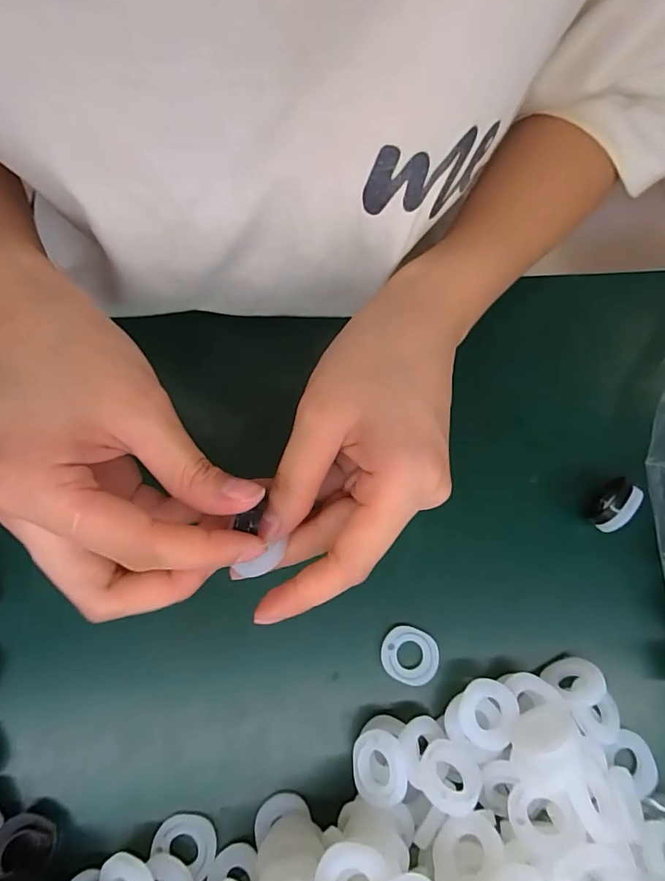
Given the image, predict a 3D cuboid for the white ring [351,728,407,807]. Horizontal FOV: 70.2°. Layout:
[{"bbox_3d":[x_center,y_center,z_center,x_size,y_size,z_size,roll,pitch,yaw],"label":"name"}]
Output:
[{"bbox_3d":[0.019,0.138,0.199,0.023,0.004,0.027,-23,60,27],"label":"white ring"}]

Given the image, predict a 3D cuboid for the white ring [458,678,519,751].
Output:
[{"bbox_3d":[0.068,0.120,0.208,0.023,0.008,0.026,37,76,10],"label":"white ring"}]

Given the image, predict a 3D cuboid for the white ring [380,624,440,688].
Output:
[{"bbox_3d":[0.037,0.104,0.228,0.027,0.005,0.024,24,74,7],"label":"white ring"}]

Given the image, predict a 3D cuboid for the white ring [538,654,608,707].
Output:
[{"bbox_3d":[0.114,0.113,0.222,0.027,0.008,0.020,-15,56,35],"label":"white ring"}]

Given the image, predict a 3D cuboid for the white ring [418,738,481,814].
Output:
[{"bbox_3d":[0.048,0.138,0.194,0.026,0.006,0.026,11,22,-4],"label":"white ring"}]

